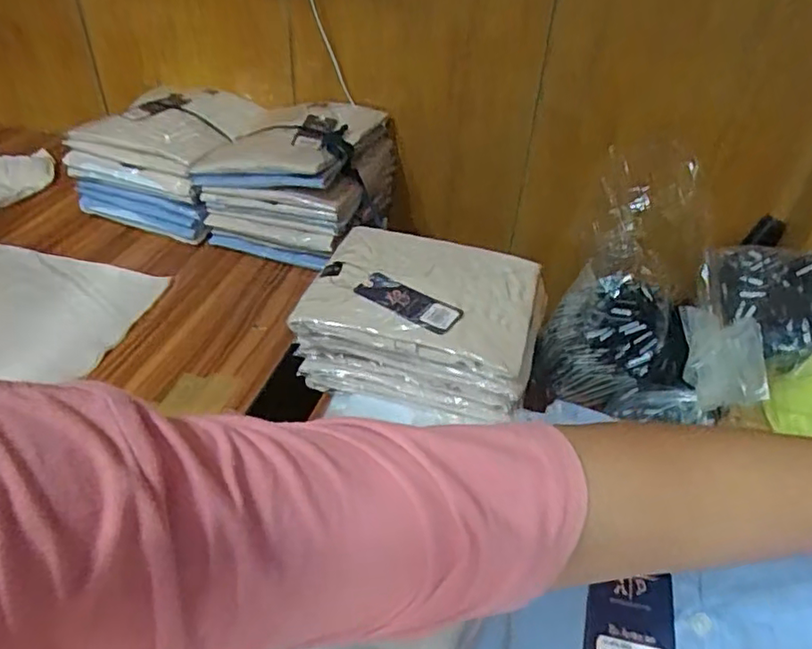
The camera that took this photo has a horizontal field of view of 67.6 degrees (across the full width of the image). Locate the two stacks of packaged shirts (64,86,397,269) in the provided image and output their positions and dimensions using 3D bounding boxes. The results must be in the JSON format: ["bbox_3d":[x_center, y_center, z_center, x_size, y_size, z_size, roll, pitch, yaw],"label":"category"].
[{"bbox_3d":[-0.260,-0.256,0.970,0.431,0.158,0.262,16,41,15],"label":"two stacks of packaged shirts"}]

